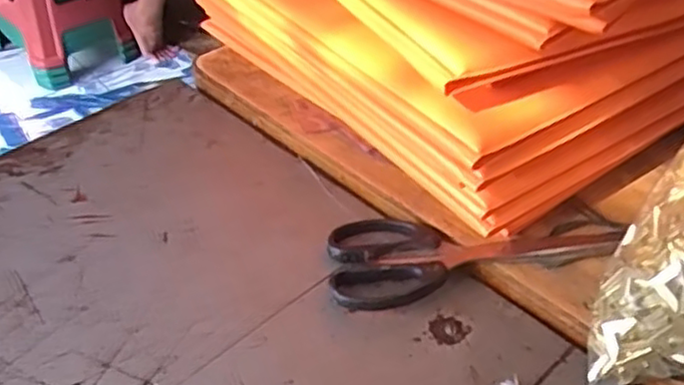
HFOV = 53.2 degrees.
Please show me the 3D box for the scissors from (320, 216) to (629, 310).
[{"bbox_3d":[0.081,0.031,0.439,0.184,0.017,0.074,-9,43,-13],"label":"scissors"}]

